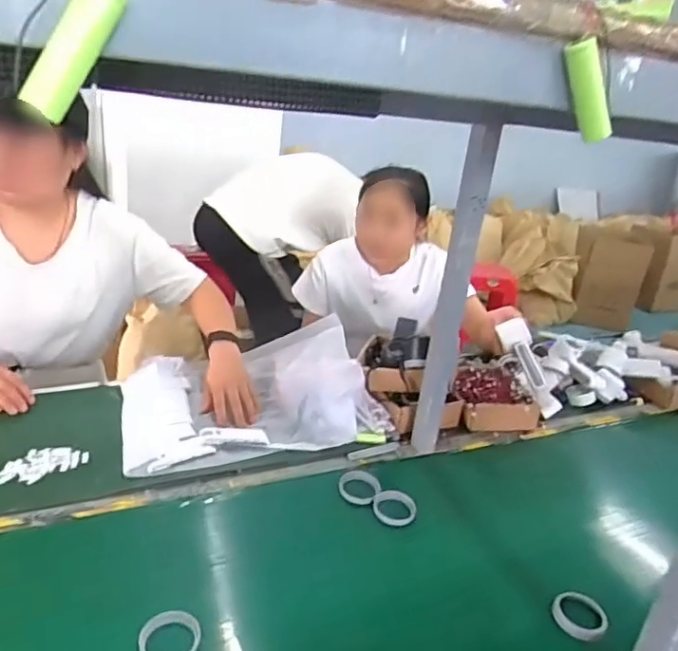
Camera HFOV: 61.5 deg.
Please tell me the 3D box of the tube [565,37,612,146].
[{"bbox_3d":[0.124,-0.115,0.283,0.013,0.049,0.012,-29,29,-3],"label":"tube"}]

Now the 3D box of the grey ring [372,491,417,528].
[{"bbox_3d":[0.079,0.262,0.816,0.061,0.015,0.061,7,22,-3],"label":"grey ring"}]

